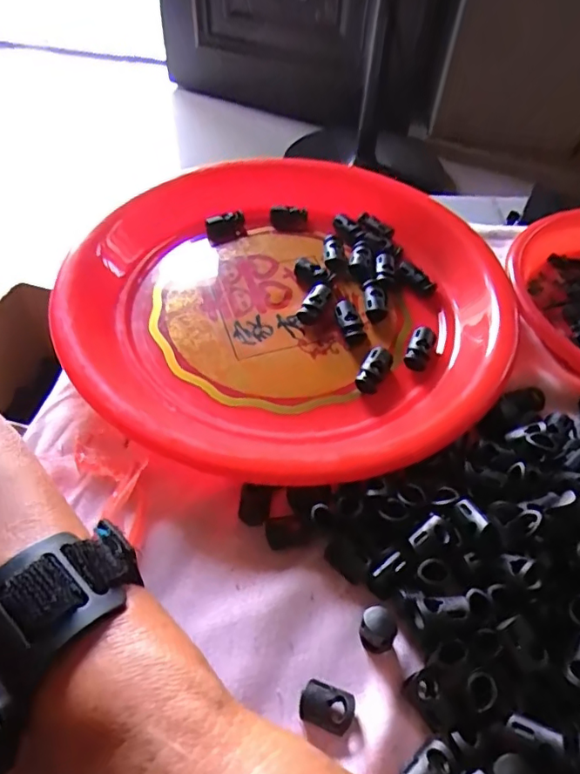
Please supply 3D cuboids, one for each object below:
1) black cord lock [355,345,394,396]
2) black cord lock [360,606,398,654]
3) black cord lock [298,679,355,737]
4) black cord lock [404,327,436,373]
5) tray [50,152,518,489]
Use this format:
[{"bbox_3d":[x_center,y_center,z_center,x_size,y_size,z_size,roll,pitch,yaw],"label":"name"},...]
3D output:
[{"bbox_3d":[0.048,-0.010,0.297,0.013,0.010,0.030,24,54,15],"label":"black cord lock"},{"bbox_3d":[0.035,0.096,0.212,0.014,0.016,0.013,2,51,-2],"label":"black cord lock"},{"bbox_3d":[0.014,0.120,0.199,0.020,0.008,0.013,17,52,10],"label":"black cord lock"},{"bbox_3d":[0.076,-0.023,0.308,0.013,0.007,0.030,20,53,13],"label":"black cord lock"},{"bbox_3d":[-0.002,-0.058,0.319,0.248,0.029,0.252,2,51,-2],"label":"tray"}]

